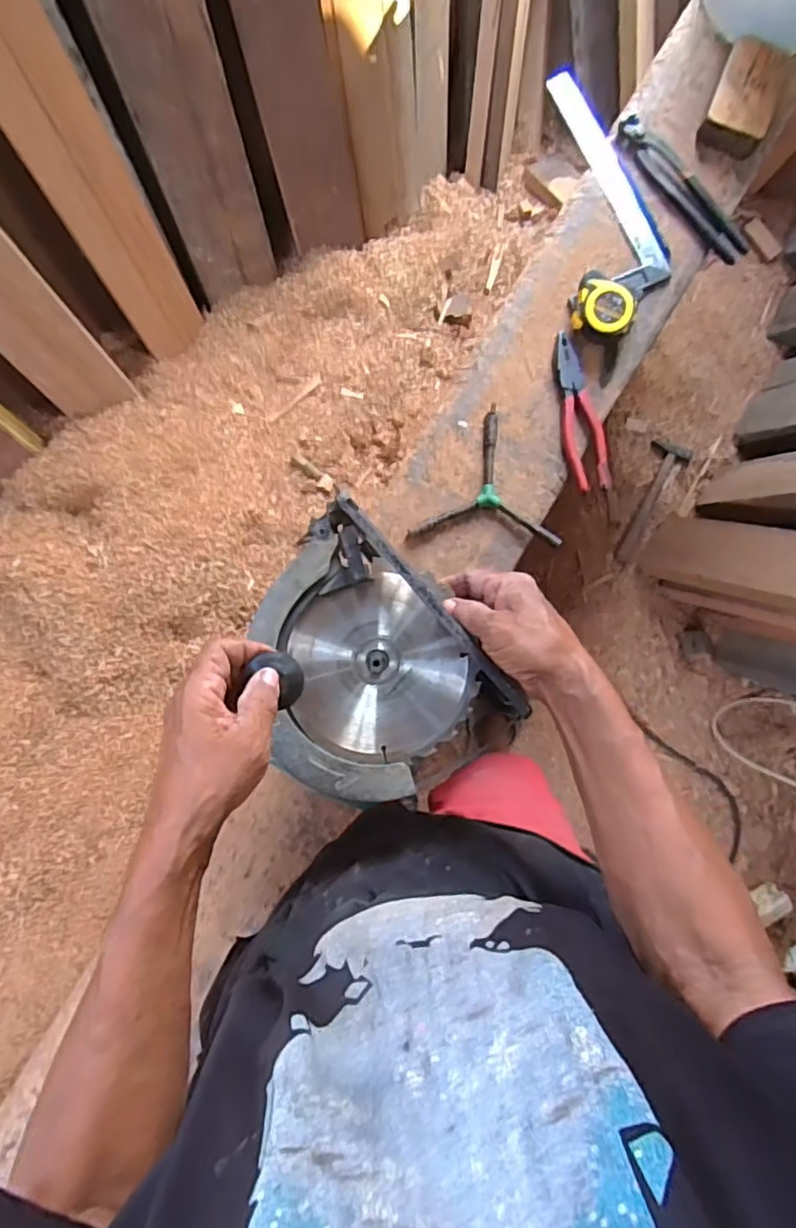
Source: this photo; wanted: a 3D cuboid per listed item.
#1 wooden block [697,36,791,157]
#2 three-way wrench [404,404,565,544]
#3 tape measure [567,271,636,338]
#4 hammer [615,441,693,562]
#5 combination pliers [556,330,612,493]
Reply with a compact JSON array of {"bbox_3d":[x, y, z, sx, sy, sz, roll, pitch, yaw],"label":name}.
[{"bbox_3d":[0.431,-0.641,0.764,0.076,0.048,0.135,20,87,-2],"label":"wooden block"},{"bbox_3d":[0.108,-0.169,0.730,0.172,0.024,0.164,5,88,-2],"label":"three-way wrench"},{"bbox_3d":[0.243,-0.364,0.736,0.072,0.049,0.057,21,87,-2],"label":"tape measure"},{"bbox_3d":[0.564,-0.261,1.403,0.081,0.021,0.295,30,87,-1],"label":"hammer"},{"bbox_3d":[0.220,-0.245,0.743,0.046,0.024,0.197,-7,88,-3],"label":"combination pliers"}]

